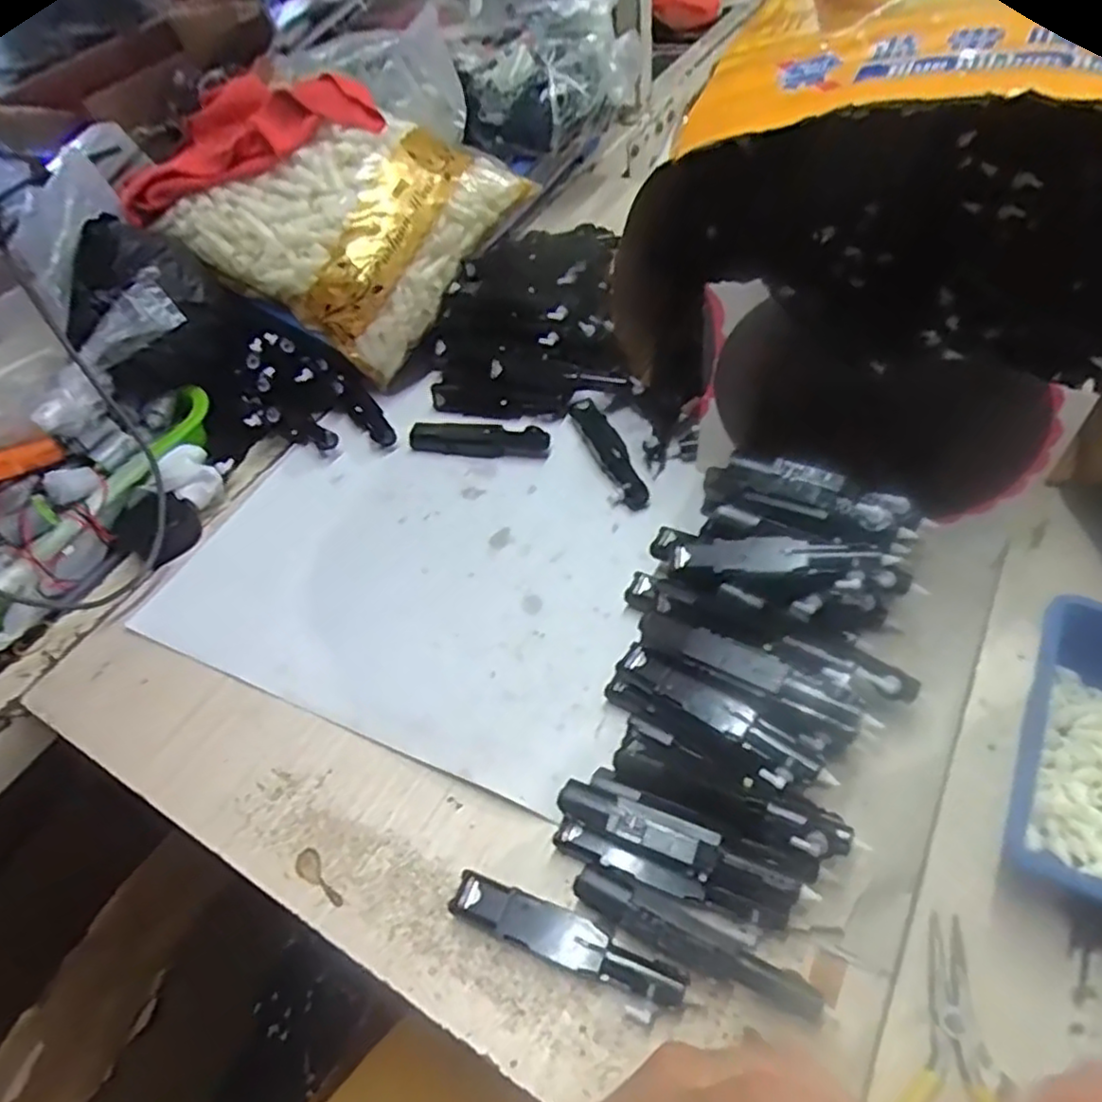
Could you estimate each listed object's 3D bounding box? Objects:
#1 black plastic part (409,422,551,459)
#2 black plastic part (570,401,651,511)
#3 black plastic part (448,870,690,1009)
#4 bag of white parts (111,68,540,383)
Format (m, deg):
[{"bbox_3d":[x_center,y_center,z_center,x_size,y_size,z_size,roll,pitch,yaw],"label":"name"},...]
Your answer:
[{"bbox_3d":[-0.062,-0.098,0.585,0.122,0.019,0.027,5,54,13],"label":"black plastic part"},{"bbox_3d":[0.047,-0.081,0.552,0.021,0.018,0.124,-20,53,-6],"label":"black plastic part"},{"bbox_3d":[0.008,0.196,0.342,0.120,0.016,0.022,14,57,19],"label":"black plastic part"},{"bbox_3d":[-0.203,-0.322,0.613,0.276,0.062,0.232,31,83,-9],"label":"bag of white parts"}]

